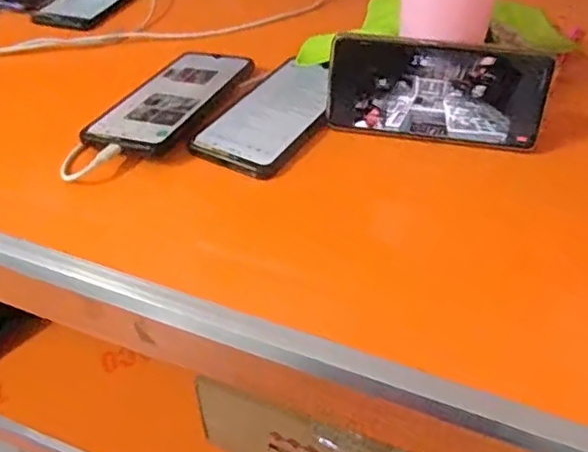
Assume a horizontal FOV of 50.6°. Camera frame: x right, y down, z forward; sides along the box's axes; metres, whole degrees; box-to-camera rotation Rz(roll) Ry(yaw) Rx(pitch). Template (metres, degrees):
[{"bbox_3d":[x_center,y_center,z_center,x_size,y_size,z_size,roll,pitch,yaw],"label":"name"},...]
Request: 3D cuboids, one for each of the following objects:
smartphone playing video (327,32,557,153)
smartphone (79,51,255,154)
[{"bbox_3d":[0.111,-0.103,0.491,0.164,0.079,0.007,9,30,9],"label":"smartphone playing video"},{"bbox_3d":[-0.103,-0.114,0.542,0.081,0.010,0.169,15,43,16],"label":"smartphone"}]

